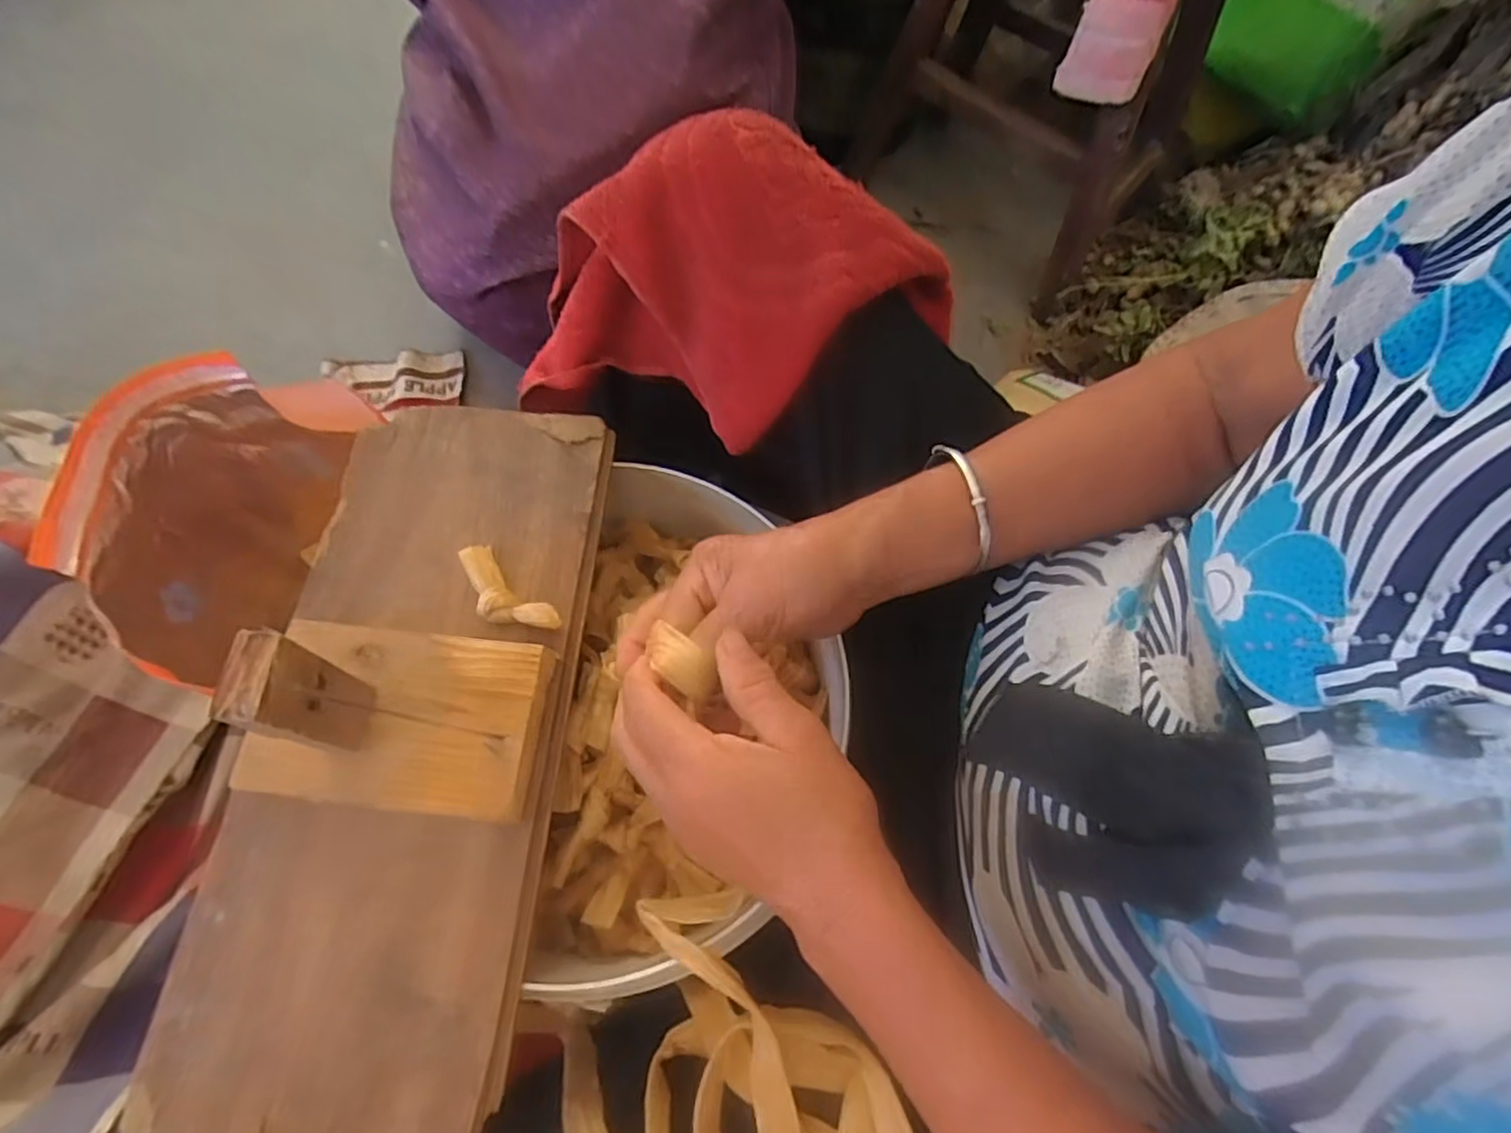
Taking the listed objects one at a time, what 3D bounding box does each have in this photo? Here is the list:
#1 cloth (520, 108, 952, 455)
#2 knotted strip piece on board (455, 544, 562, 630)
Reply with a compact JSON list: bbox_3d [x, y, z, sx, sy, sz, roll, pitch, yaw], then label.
[{"bbox_3d":[-0.012,-0.153,0.403,0.263,0.124,0.144,9,68,2],"label":"cloth"},{"bbox_3d":[-0.143,0.016,0.381,0.068,0.008,0.028,40,72,14],"label":"knotted strip piece on board"}]

